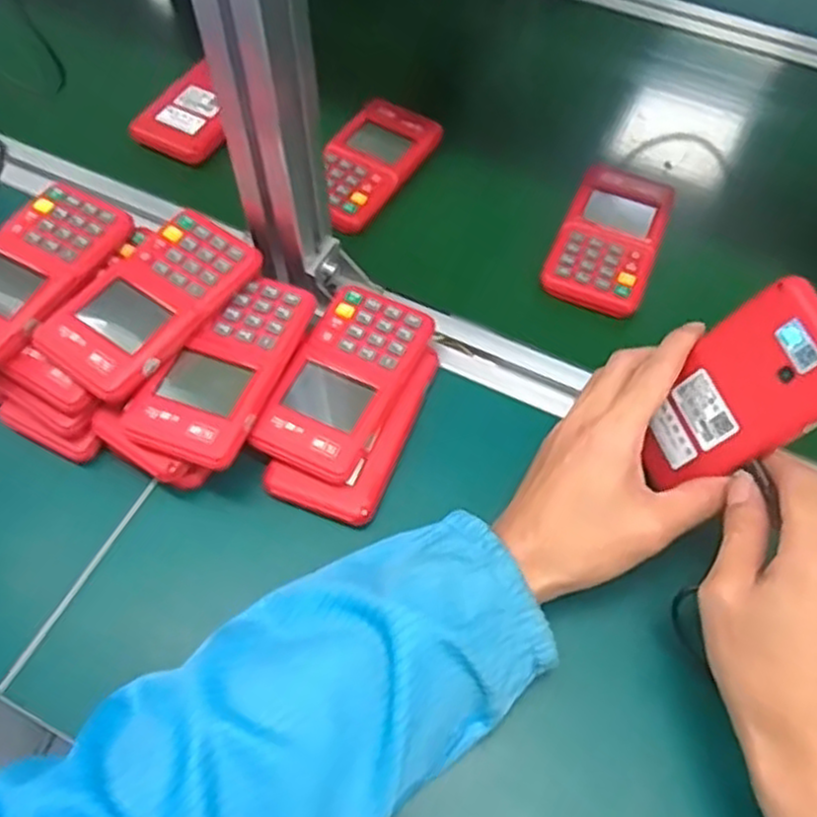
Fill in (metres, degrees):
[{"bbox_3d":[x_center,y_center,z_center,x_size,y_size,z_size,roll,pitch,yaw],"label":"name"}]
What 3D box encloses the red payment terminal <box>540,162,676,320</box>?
[{"bbox_3d":[0.149,-0.127,0.550,0.069,0.018,0.125,21,63,12],"label":"red payment terminal"}]

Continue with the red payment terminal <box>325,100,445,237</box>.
[{"bbox_3d":[-0.031,-0.197,0.591,0.070,0.017,0.132,32,66,17],"label":"red payment terminal"}]

